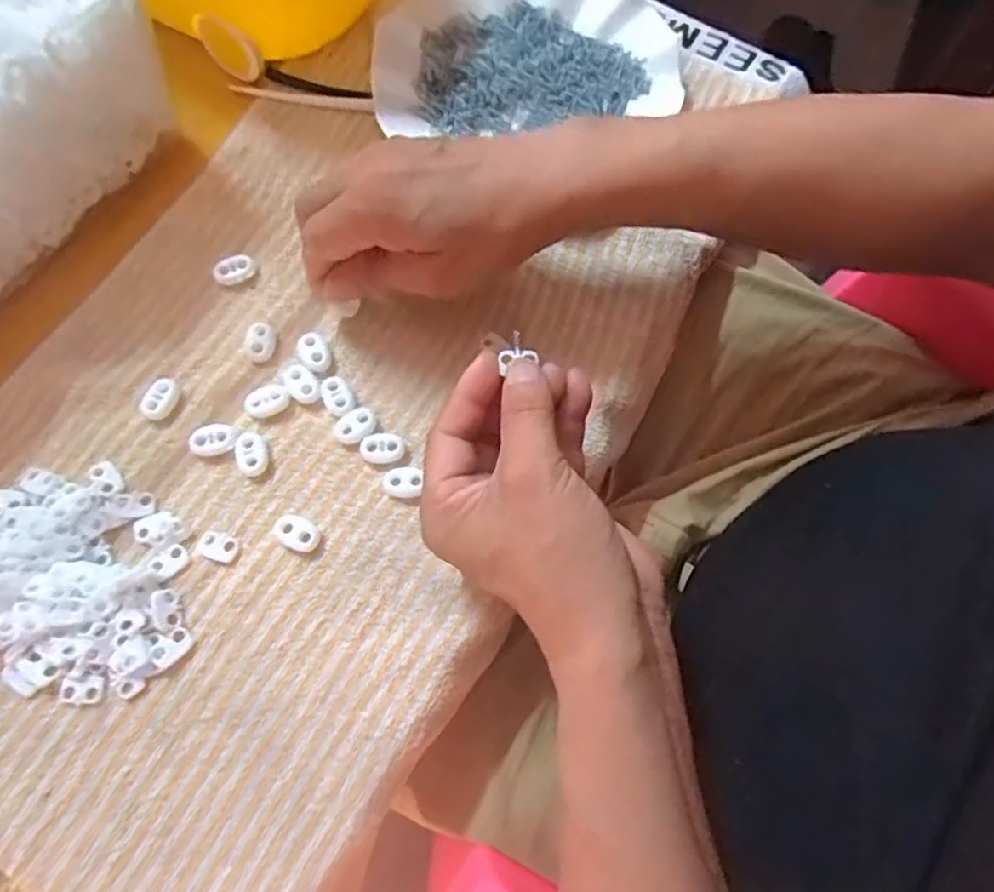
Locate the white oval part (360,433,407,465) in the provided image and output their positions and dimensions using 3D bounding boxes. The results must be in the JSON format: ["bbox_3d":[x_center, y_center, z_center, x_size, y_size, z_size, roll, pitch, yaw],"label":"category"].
[{"bbox_3d":[-0.058,0.002,0.329,0.023,0.005,0.016,-6,71,-5],"label":"white oval part"}]

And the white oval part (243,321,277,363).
[{"bbox_3d":[-0.127,-0.056,0.344,0.016,0.004,0.022,15,71,2],"label":"white oval part"}]

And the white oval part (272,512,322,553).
[{"bbox_3d":[-0.098,0.042,0.314,0.023,0.005,0.015,22,71,5],"label":"white oval part"}]

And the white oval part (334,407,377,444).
[{"bbox_3d":[-0.073,-0.010,0.332,0.022,0.005,0.016,-39,77,-14],"label":"white oval part"}]

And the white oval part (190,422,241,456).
[{"bbox_3d":[-0.142,-0.003,0.325,0.023,0.006,0.016,-10,72,-6],"label":"white oval part"}]

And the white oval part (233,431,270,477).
[{"bbox_3d":[-0.124,0.004,0.324,0.016,0.005,0.023,-15,72,-8],"label":"white oval part"}]

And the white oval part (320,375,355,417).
[{"bbox_3d":[-0.083,-0.026,0.336,0.014,0.004,0.023,-23,74,-10],"label":"white oval part"}]

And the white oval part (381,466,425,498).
[{"bbox_3d":[-0.047,0.018,0.322,0.020,0.007,0.016,5,71,-1],"label":"white oval part"}]

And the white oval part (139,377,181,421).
[{"bbox_3d":[-0.172,-0.024,0.331,0.016,0.007,0.022,30,72,7],"label":"white oval part"}]

